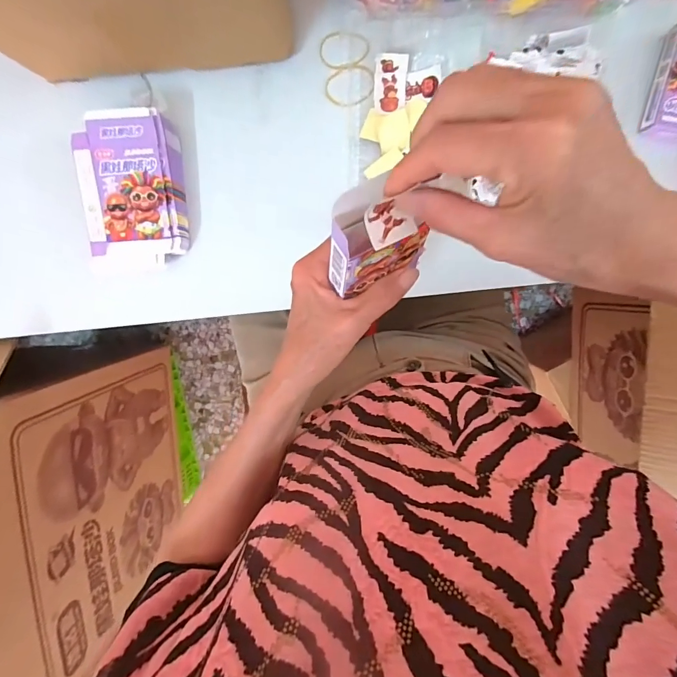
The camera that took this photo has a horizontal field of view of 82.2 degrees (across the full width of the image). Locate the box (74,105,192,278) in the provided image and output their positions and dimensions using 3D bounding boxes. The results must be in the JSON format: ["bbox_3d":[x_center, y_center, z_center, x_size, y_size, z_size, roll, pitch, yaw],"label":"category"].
[{"bbox_3d":[-0.208,-0.145,0.396,0.092,0.040,0.145,-3,99,3],"label":"box"}]

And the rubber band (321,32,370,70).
[{"bbox_3d":[0.006,-0.281,0.378,0.047,0.004,0.033,-1,99,3],"label":"rubber band"}]

